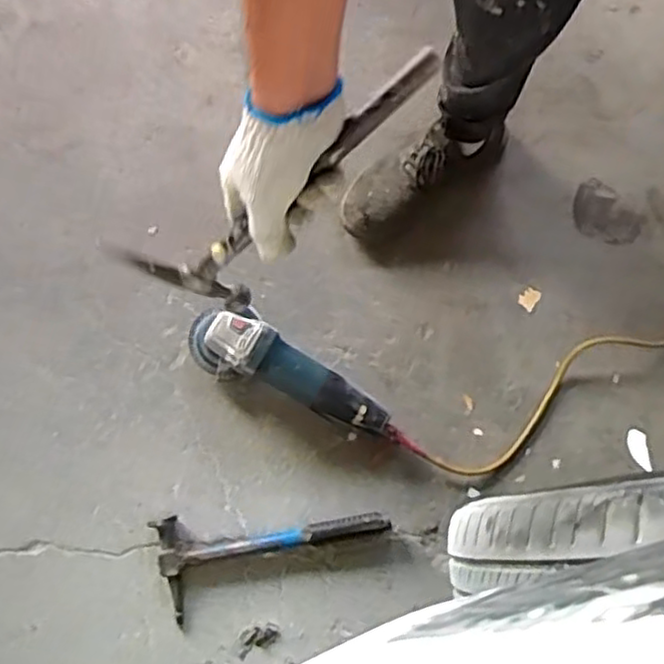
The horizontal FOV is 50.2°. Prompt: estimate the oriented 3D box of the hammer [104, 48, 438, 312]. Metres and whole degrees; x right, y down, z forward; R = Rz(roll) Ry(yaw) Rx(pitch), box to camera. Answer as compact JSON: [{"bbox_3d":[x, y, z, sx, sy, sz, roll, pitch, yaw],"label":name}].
[{"bbox_3d":[-0.029,-0.102,0.492,0.247,0.118,0.045,-38,77,26],"label":"hammer"}]

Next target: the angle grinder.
[{"bbox_3d":[-0.054,0.048,0.902,0.276,0.091,0.078,21,76,4],"label":"angle grinder"}]

